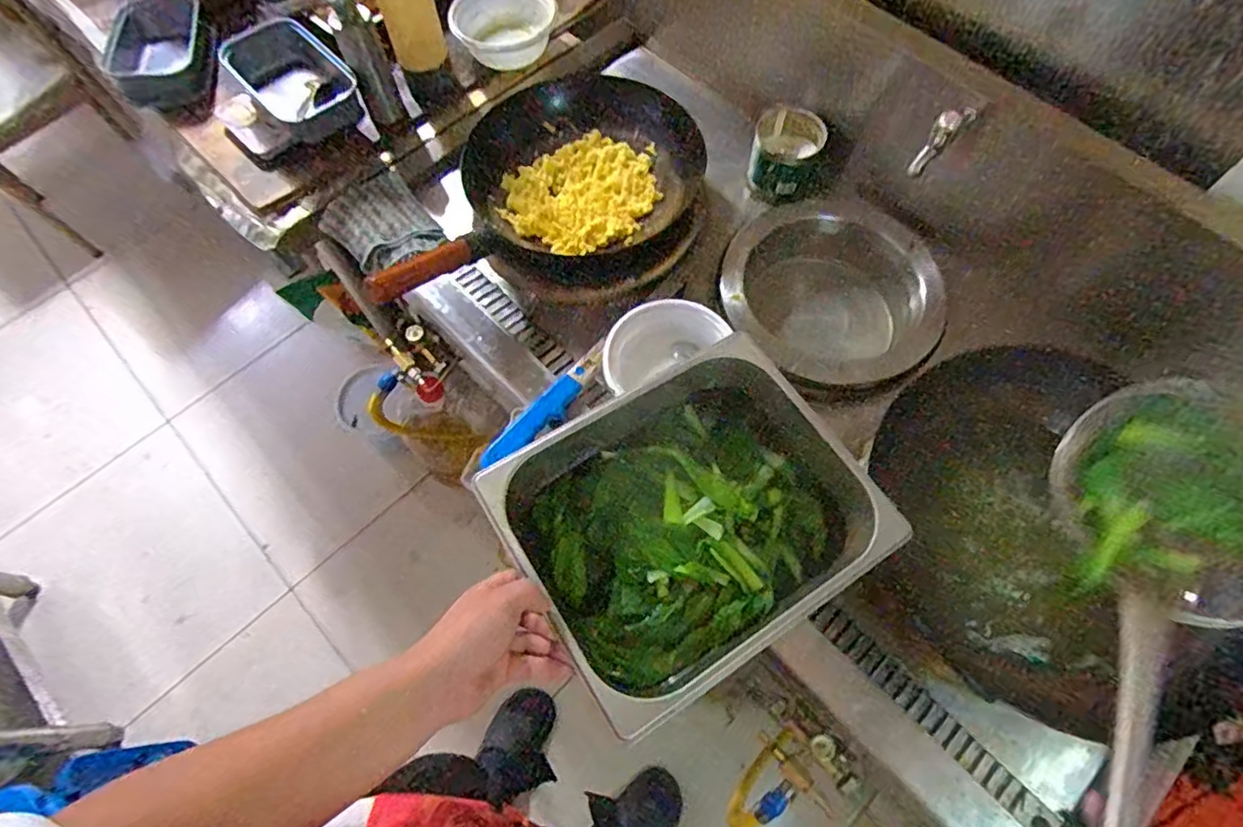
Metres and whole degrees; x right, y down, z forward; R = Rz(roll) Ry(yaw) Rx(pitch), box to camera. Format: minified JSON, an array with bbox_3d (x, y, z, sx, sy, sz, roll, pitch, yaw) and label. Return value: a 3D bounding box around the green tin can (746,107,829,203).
[{"bbox_3d":[0.248,-0.393,0.937,0.100,0.085,0.096,19,68,8],"label":"green tin can"}]

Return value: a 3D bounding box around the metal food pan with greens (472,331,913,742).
[{"bbox_3d":[0.062,0.100,0.600,0.308,0.090,0.265,-32,70,-12],"label":"metal food pan with greens"}]

